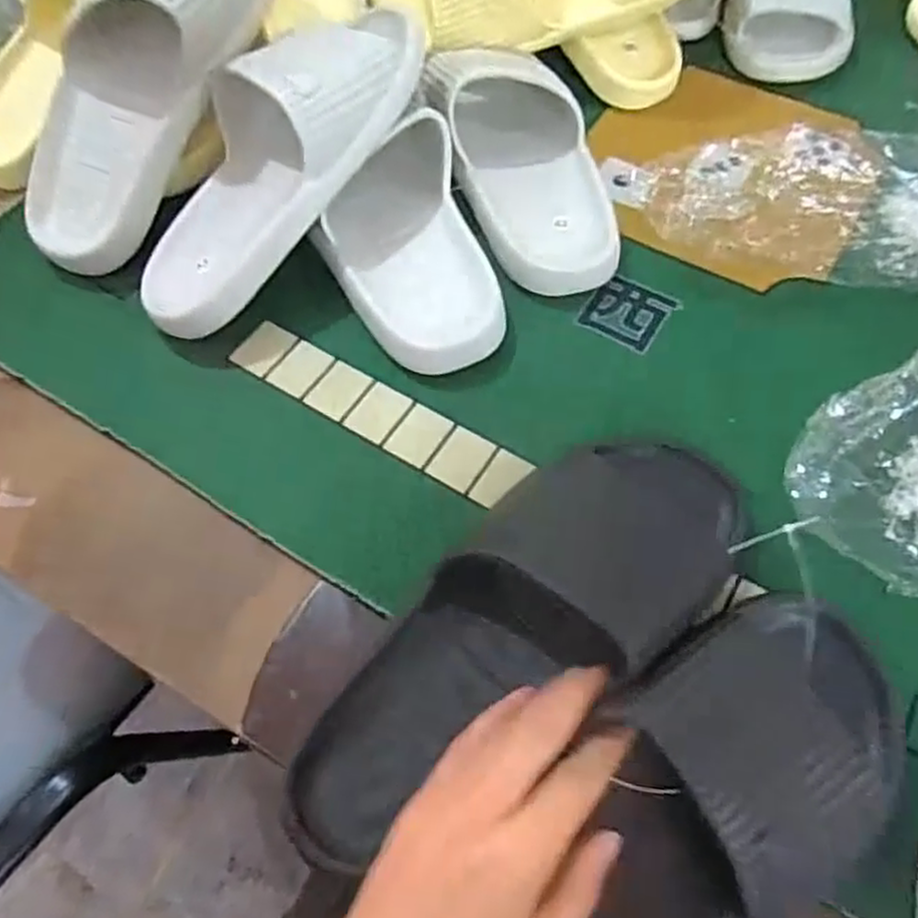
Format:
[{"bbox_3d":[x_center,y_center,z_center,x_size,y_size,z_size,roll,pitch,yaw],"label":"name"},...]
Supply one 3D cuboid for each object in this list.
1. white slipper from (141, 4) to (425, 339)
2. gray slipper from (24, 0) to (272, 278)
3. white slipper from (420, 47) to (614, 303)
[{"bbox_3d":[-0.127,-0.207,0.476,0.113,0.067,0.263,35,87,19],"label":"white slipper"},{"bbox_3d":[-0.215,-0.263,0.487,0.105,0.077,0.279,28,94,16],"label":"gray slipper"},{"bbox_3d":[0.050,-0.220,0.527,0.100,0.060,0.222,-12,60,-6],"label":"white slipper"}]

